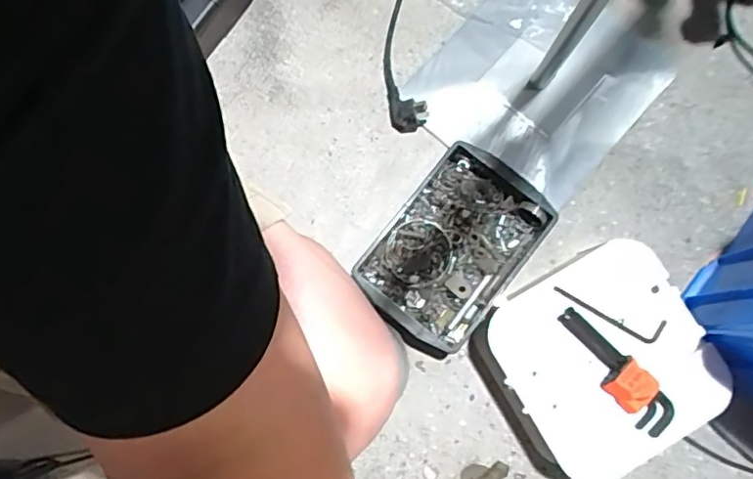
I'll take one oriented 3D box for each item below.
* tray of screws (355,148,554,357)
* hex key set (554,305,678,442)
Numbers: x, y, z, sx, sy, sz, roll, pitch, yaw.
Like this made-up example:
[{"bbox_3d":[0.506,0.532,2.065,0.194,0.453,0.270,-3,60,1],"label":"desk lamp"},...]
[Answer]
[{"bbox_3d":[0.104,0.016,0.799,0.176,0.072,0.262,38,81,6],"label":"tray of screws"},{"bbox_3d":[0.286,0.156,0.680,0.049,0.021,0.175,-41,83,-8],"label":"hex key set"}]

